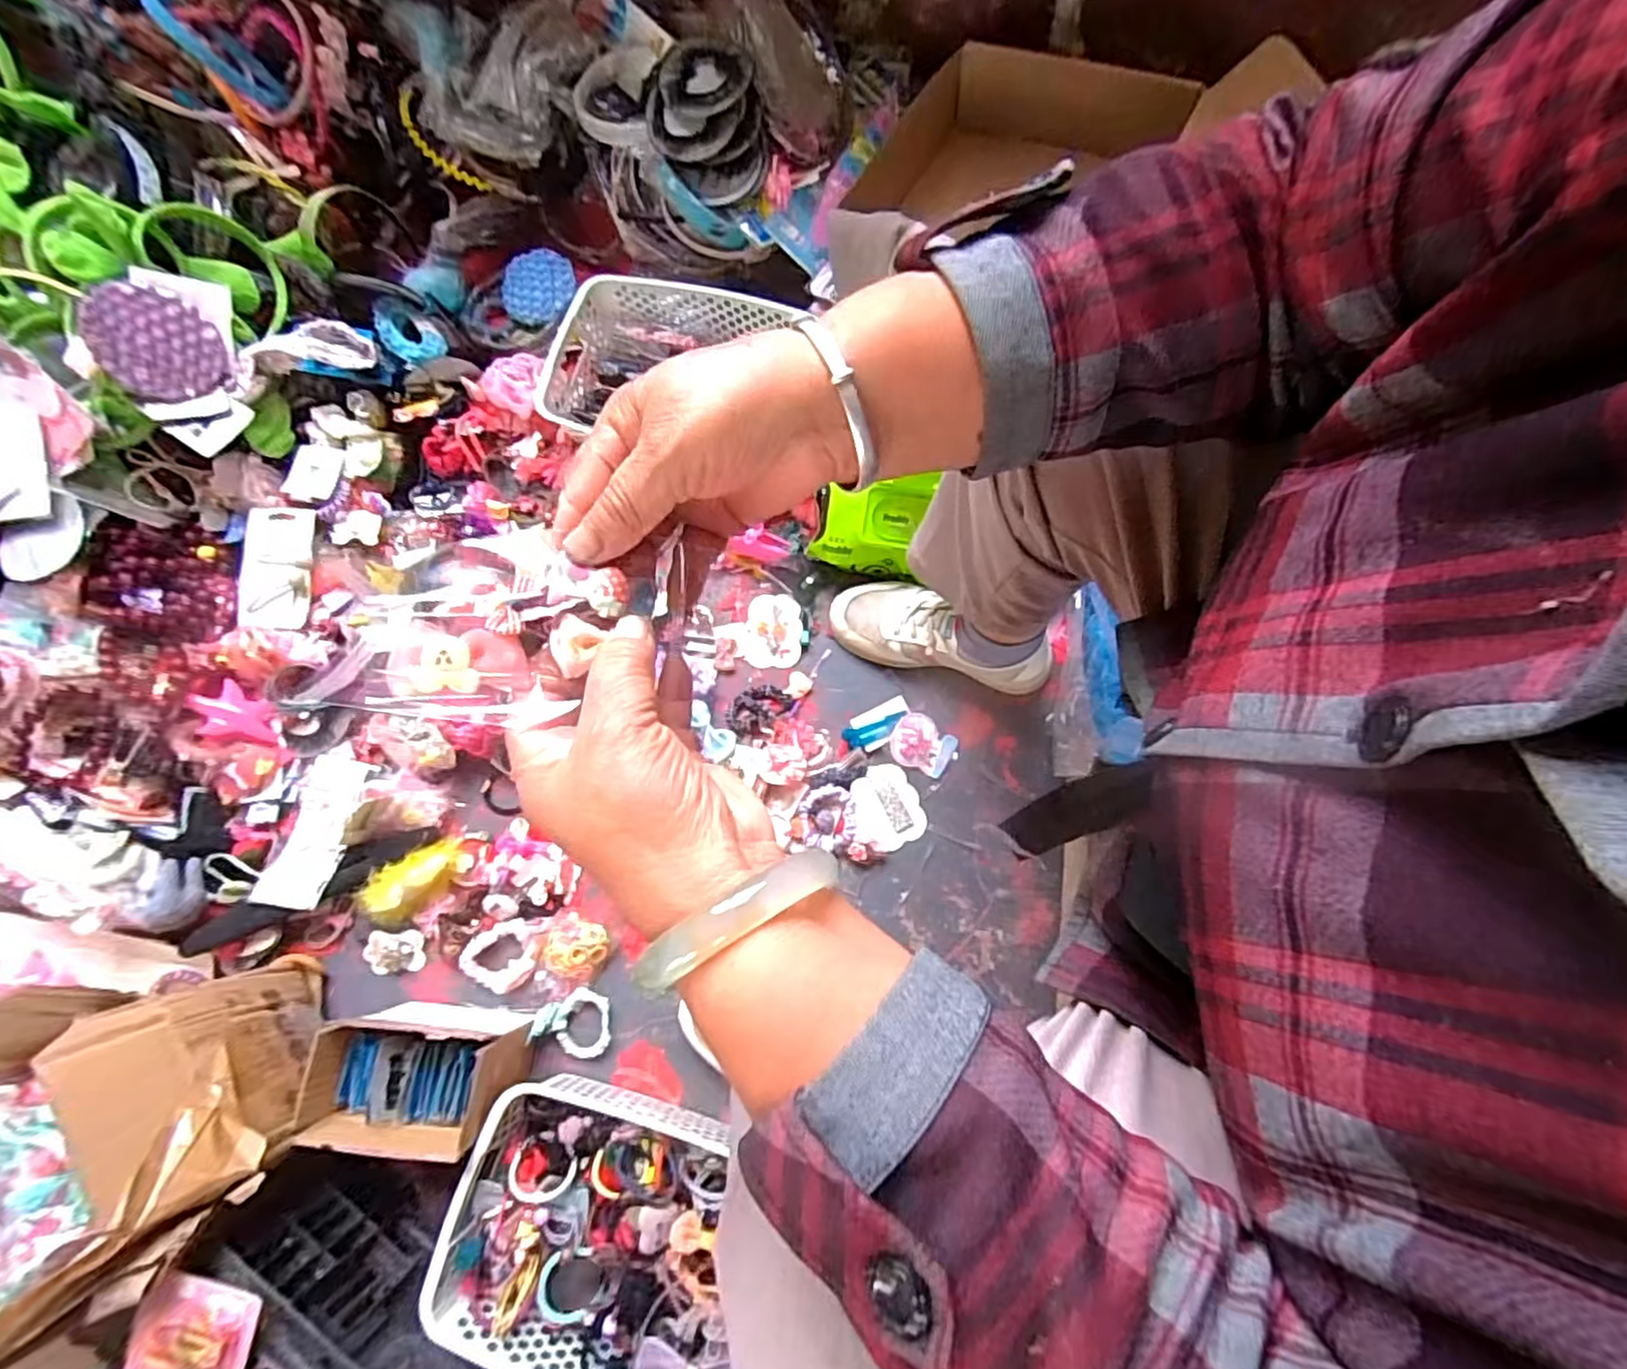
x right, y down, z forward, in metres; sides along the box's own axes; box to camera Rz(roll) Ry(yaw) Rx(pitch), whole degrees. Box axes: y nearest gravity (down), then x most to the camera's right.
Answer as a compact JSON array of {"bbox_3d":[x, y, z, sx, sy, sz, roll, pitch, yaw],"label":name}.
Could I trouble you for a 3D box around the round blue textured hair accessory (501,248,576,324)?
[{"bbox_3d":[-0.349,-0.507,0.879,0.093,0.026,0.098,0,76,0],"label":"round blue textured hair accessory"}]

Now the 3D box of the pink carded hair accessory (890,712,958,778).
[{"bbox_3d":[0.120,0.064,0.743,0.072,0.004,0.058,21,77,5],"label":"pink carded hair accessory"}]

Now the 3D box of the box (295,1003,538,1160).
[{"bbox_3d":[-0.339,0.340,0.606,0.149,0.110,0.094,4,76,1],"label":"box"}]

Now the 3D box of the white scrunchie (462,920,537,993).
[{"bbox_3d":[-0.312,0.271,0.681,0.064,0.018,0.063,0,76,0],"label":"white scrunchie"}]

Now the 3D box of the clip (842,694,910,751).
[{"bbox_3d":[0.070,0.043,0.746,0.077,0.005,0.040,-31,78,-8],"label":"clip"}]

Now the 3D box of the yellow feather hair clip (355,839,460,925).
[{"bbox_3d":[-0.401,0.194,0.683,0.096,0.037,0.052,-33,78,-8],"label":"yellow feather hair clip"}]

